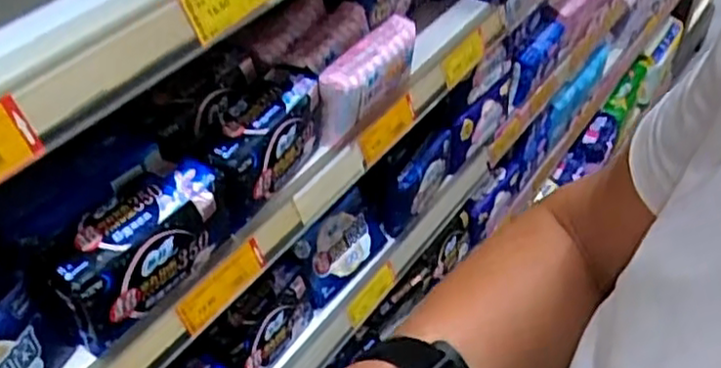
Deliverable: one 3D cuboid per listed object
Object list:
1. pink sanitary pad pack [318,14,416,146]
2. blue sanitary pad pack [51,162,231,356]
[{"bbox_3d":[0.010,-0.108,0.703,0.035,0.075,0.148,26,51,28],"label":"pink sanitary pad pack"},{"bbox_3d":[-0.181,0.052,0.566,0.062,0.081,0.147,24,50,27],"label":"blue sanitary pad pack"}]

